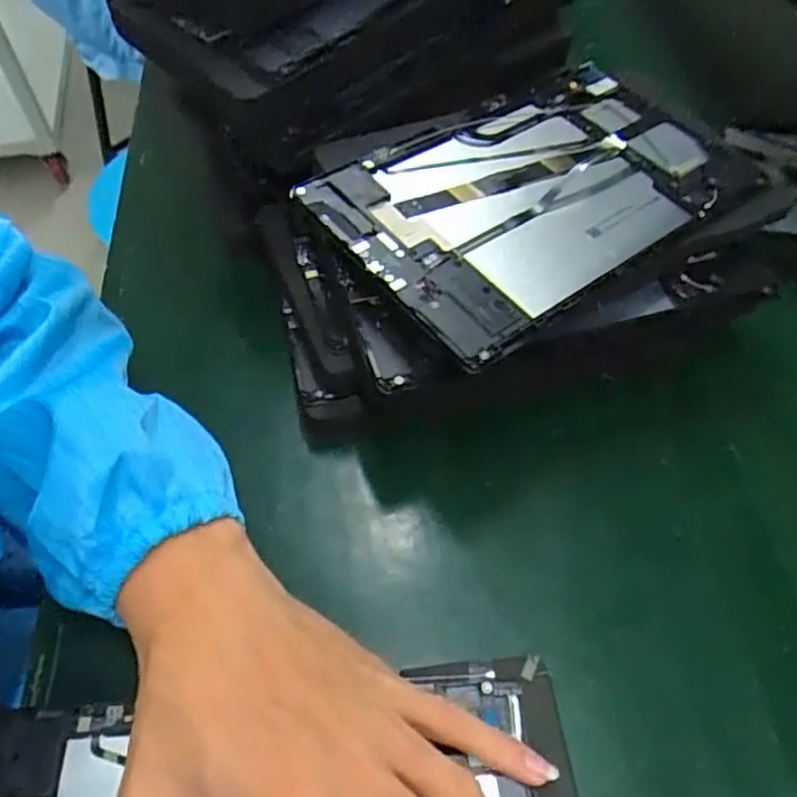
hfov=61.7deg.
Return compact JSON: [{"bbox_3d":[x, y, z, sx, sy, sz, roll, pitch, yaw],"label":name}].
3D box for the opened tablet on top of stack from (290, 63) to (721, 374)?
[{"bbox_3d":[0.078,-0.123,0.385,0.241,0.009,0.152,-33,63,-24],"label":"opened tablet on top of stack"}]

